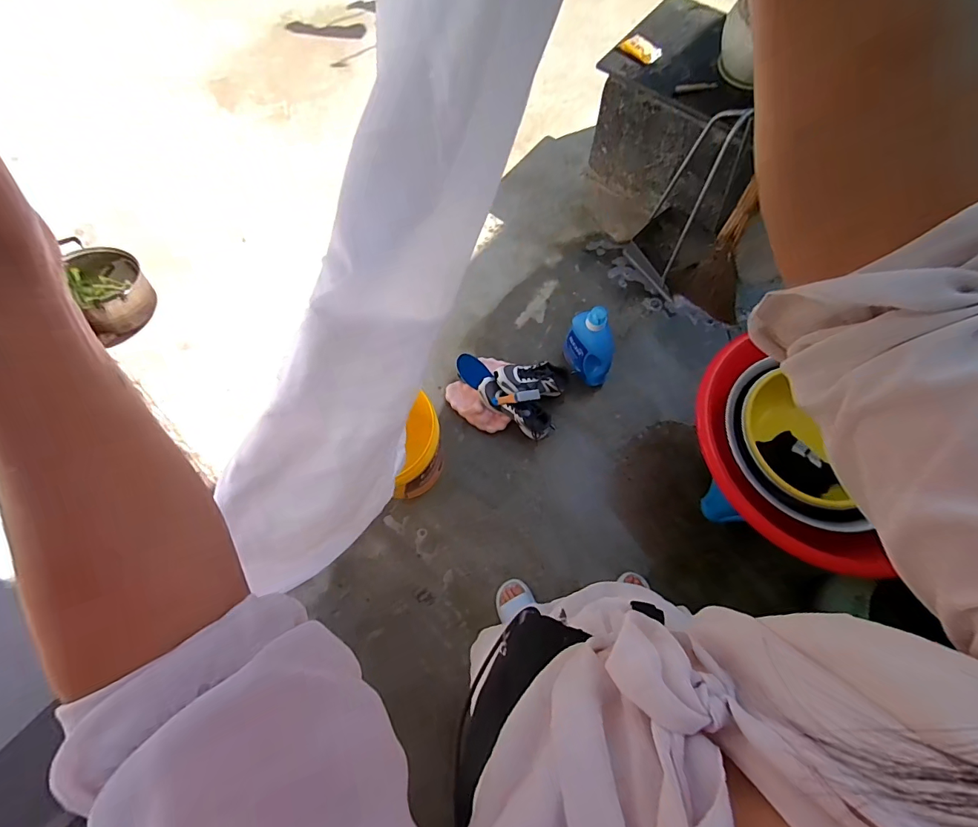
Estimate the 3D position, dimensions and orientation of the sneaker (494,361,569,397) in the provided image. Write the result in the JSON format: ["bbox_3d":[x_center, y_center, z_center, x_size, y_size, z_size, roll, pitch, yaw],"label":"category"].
[{"bbox_3d":[0.137,-0.109,1.451,0.238,0.105,0.106,1,70,-13],"label":"sneaker"}]

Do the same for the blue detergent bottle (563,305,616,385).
[{"bbox_3d":[0.346,-0.221,1.462,0.092,0.299,0.193,-41,76,-14],"label":"blue detergent bottle"}]

